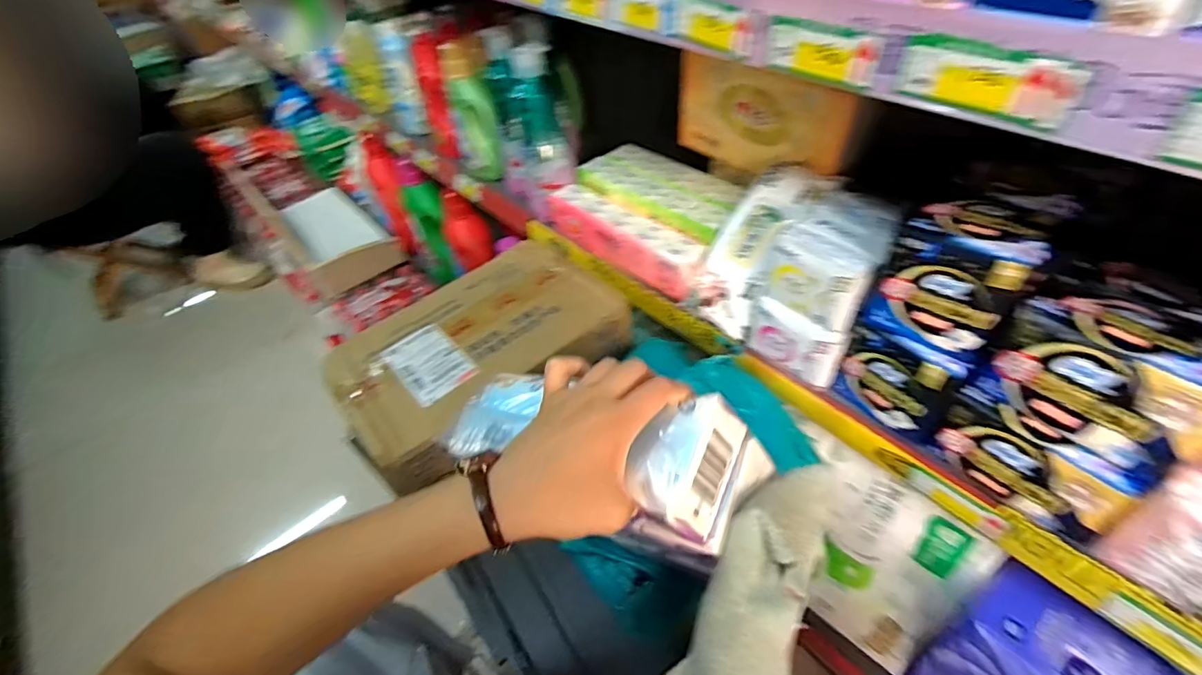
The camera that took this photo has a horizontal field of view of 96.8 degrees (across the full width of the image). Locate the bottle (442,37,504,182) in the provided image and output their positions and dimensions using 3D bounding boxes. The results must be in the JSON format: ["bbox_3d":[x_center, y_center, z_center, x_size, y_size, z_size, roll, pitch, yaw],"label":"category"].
[{"bbox_3d":[-0.229,-0.396,0.958,0.072,0.222,0.085,-16,47,-9],"label":"bottle"}]

